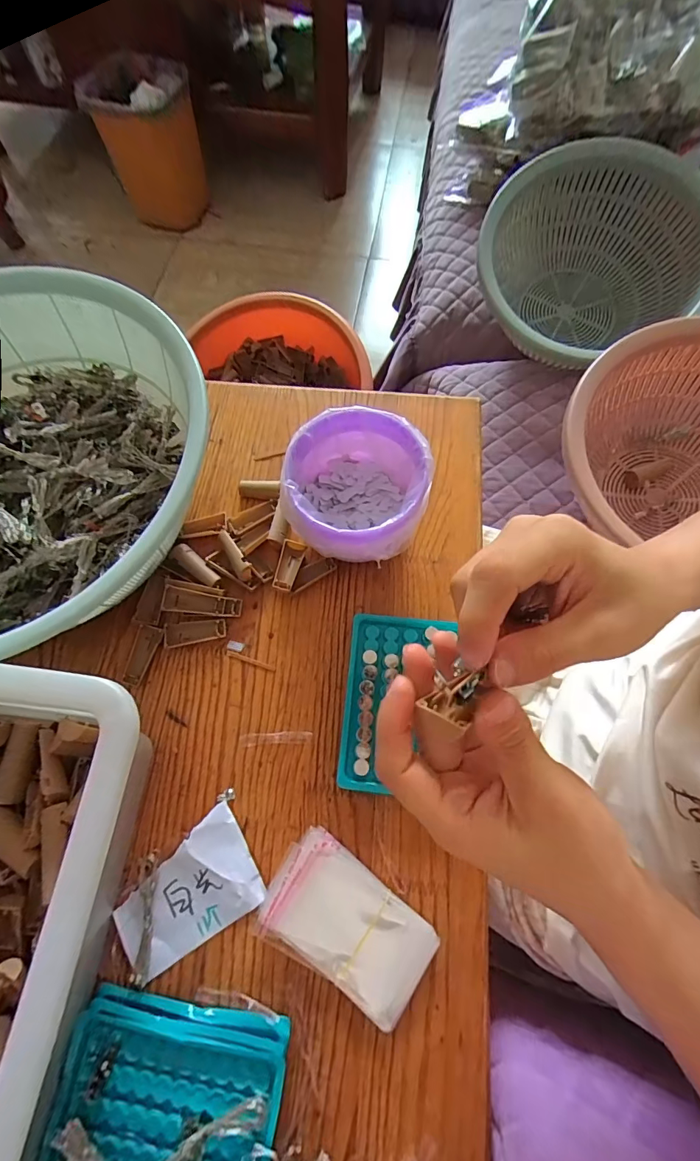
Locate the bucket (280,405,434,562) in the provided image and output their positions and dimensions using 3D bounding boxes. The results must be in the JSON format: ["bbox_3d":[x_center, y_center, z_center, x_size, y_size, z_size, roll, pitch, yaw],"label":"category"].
[{"bbox_3d":[0.005,-0.068,0.361,0.104,0.091,0.107,0,71,1],"label":"bucket"}]

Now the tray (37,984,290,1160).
[{"bbox_3d":[-0.109,0.319,0.256,0.132,0.040,0.098,8,71,4],"label":"tray"}]

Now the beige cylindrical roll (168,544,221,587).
[{"bbox_3d":[-0.136,-0.014,0.382,0.050,0.011,0.017,35,75,12],"label":"beige cylindrical roll"}]

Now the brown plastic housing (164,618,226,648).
[{"bbox_3d":[-0.130,0.044,0.365,0.048,0.011,0.020,-6,71,-1],"label":"brown plastic housing"}]

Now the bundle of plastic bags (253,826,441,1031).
[{"bbox_3d":[-0.001,0.233,0.297,0.113,0.016,0.069,29,74,10],"label":"bundle of plastic bags"}]

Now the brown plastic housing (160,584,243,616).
[{"bbox_3d":[-0.124,0.019,0.367,0.063,0.011,0.021,10,71,-12],"label":"brown plastic housing"}]

